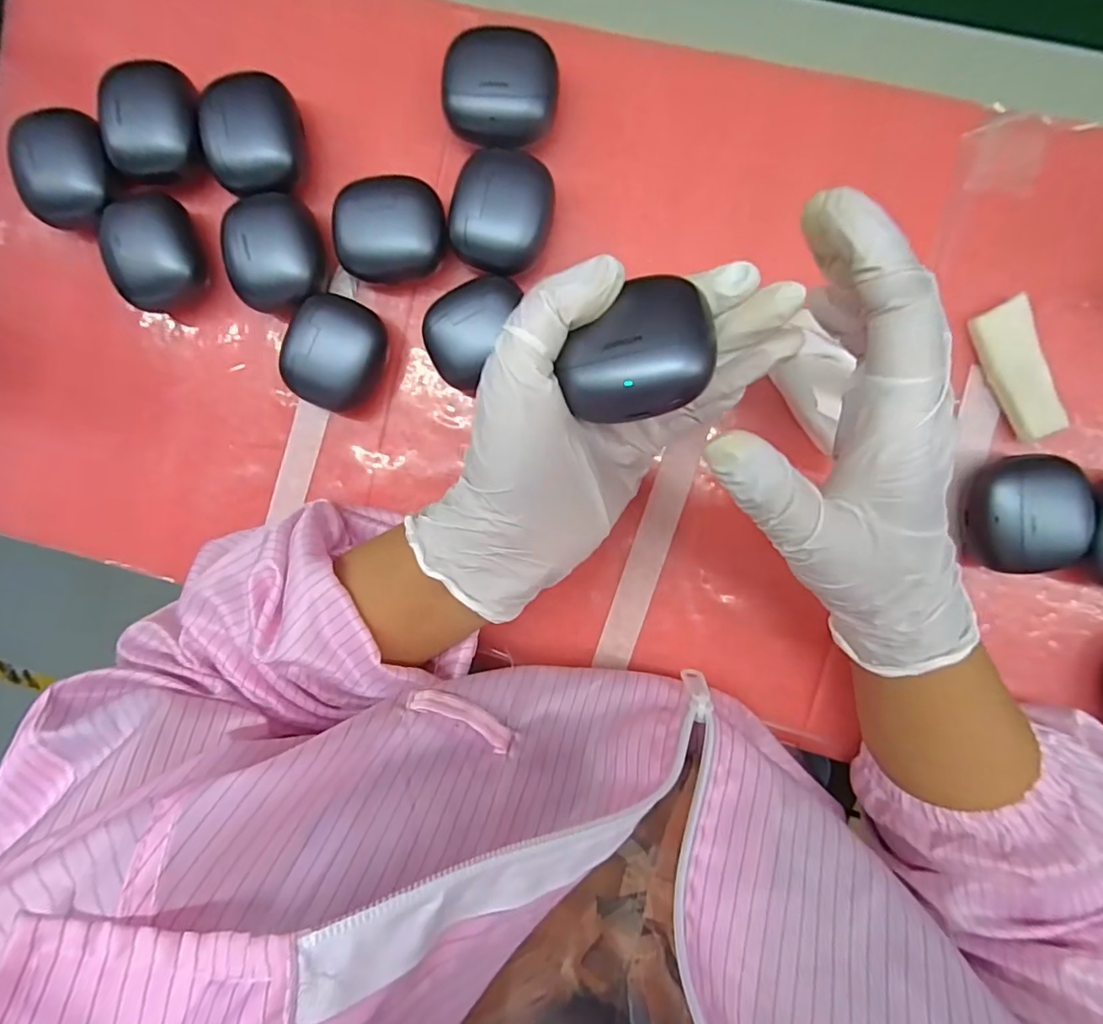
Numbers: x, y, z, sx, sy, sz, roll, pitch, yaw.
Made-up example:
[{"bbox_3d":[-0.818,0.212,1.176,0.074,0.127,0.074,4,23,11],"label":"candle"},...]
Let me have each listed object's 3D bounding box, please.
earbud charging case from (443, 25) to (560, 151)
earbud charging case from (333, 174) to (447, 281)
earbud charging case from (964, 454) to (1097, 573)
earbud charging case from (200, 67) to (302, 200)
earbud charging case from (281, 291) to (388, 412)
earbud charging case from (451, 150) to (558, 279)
[{"bbox_3d":[-0.025,-0.209,0.270,0.053,0.028,0.048,-1,95,4],"label":"earbud charging case"},{"bbox_3d":[-0.082,-0.145,0.283,0.054,0.029,0.044,-8,95,5],"label":"earbud charging case"},{"bbox_3d":[0.231,0.001,0.267,0.047,0.028,0.055,3,95,4],"label":"earbud charging case"},{"bbox_3d":[-0.153,-0.195,0.284,0.046,0.030,0.053,2,95,4],"label":"earbud charging case"},{"bbox_3d":[-0.114,-0.084,0.290,0.046,0.030,0.056,18,96,2],"label":"earbud charging case"},{"bbox_3d":[-0.025,-0.150,0.275,0.047,0.027,0.054,10,96,3],"label":"earbud charging case"}]

